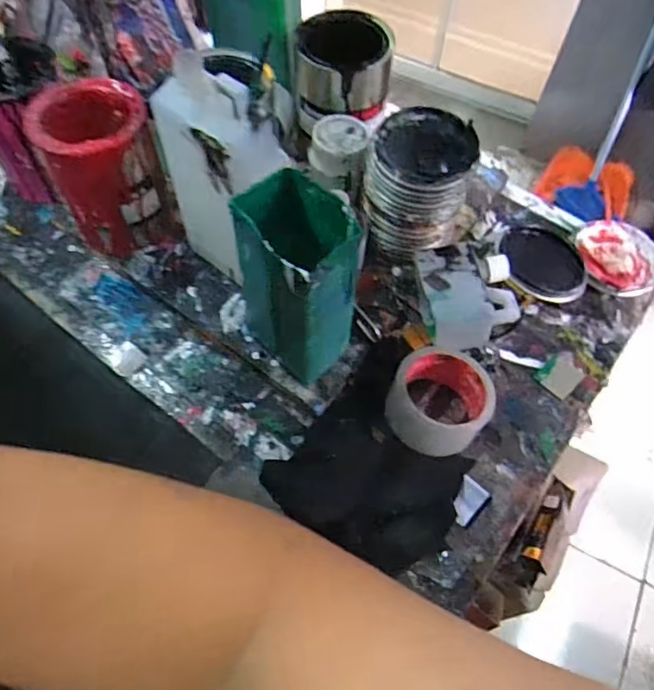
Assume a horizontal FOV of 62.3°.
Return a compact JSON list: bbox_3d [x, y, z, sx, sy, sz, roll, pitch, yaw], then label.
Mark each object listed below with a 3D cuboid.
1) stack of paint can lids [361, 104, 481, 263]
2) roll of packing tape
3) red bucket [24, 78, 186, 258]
[{"bbox_3d":[0.094,-0.166,0.566,0.096,0.122,0.100,22,62,10],"label":"stack of paint can lids"},{"bbox_3d":[0.105,0.047,0.511,0.094,0.056,0.108,0,60,-3],"label":"roll of packing tape"},{"bbox_3d":[-0.228,-0.179,0.577,0.104,0.159,0.112,1,60,-2],"label":"red bucket"}]

